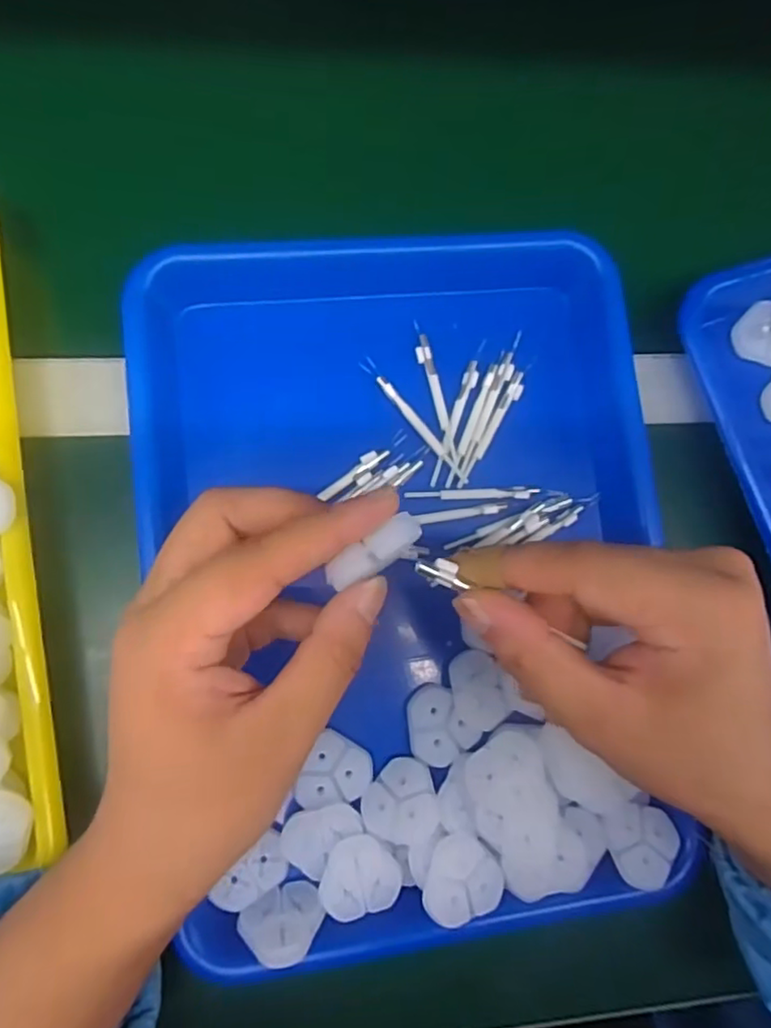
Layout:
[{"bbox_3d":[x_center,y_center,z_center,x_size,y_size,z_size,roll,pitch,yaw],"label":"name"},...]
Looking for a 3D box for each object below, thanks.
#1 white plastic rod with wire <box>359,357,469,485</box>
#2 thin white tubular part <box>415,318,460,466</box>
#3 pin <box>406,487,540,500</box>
[{"bbox_3d":[0.015,-0.047,0.323,0.007,0.006,0.081,-38,89,-10],"label":"white plastic rod with wire"},{"bbox_3d":[0.026,-0.064,0.327,0.008,0.004,0.078,-14,85,-8],"label":"thin white tubular part"},{"bbox_3d":[0.045,-0.011,0.325,0.069,0.004,0.006,-1,83,-7],"label":"pin"}]

